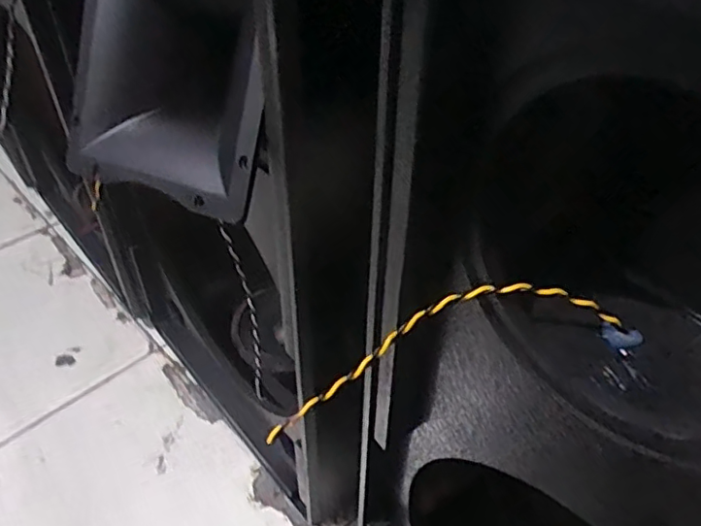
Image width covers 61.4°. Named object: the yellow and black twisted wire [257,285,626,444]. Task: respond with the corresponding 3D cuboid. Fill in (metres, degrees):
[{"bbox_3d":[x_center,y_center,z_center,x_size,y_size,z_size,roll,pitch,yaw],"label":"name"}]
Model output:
[{"bbox_3d":[0.039,0.048,0.308,0.186,0.042,0.027,-26,44,10],"label":"yellow and black twisted wire"}]

